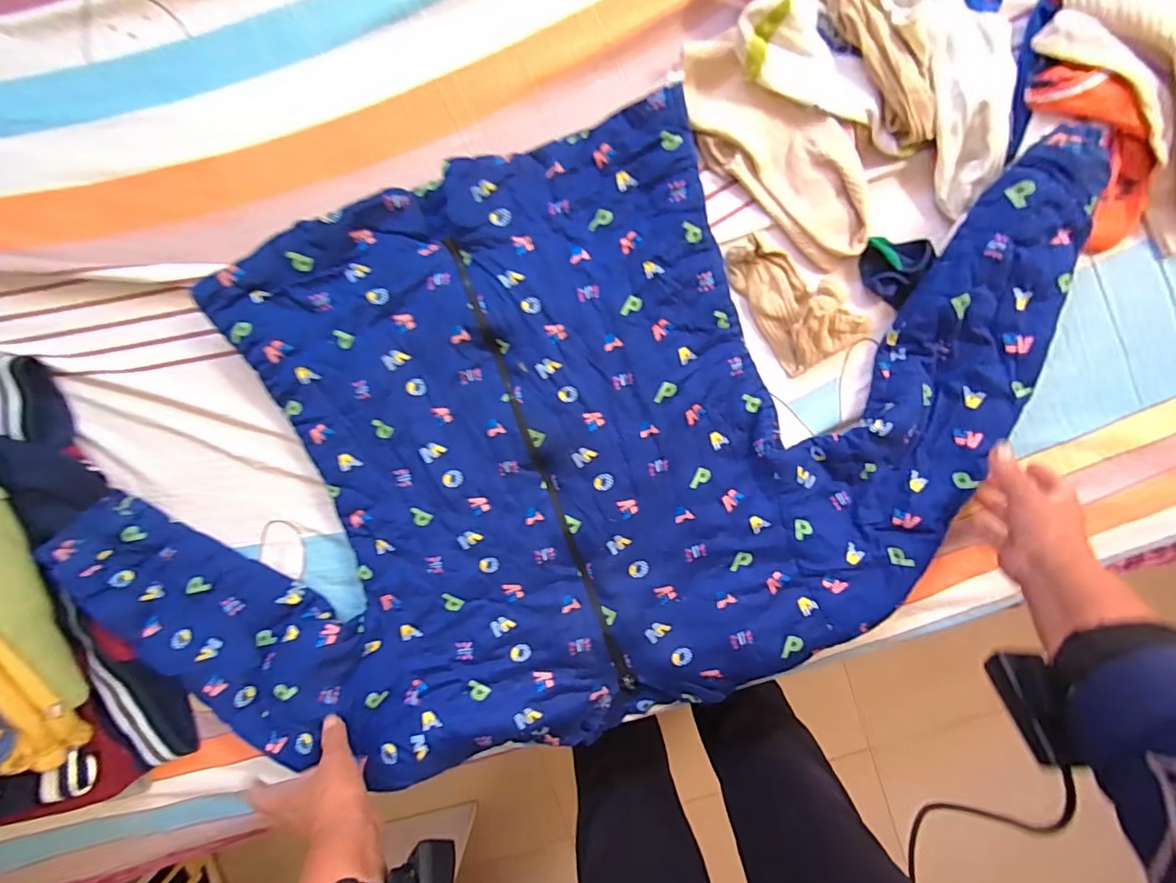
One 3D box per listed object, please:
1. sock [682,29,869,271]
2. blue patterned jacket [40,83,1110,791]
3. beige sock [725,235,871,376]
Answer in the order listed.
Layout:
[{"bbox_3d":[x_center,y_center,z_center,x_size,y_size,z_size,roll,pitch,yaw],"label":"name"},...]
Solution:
[{"bbox_3d":[0.169,-0.259,0.439,0.216,0.033,0.086,43,96,-3],"label":"sock"},{"bbox_3d":[-0.024,0.013,0.441,0.861,0.052,0.512,-22,95,4],"label":"blue patterned jacket"},{"bbox_3d":[0.192,-0.134,0.453,0.080,0.033,0.131,-34,94,5],"label":"beige sock"}]

